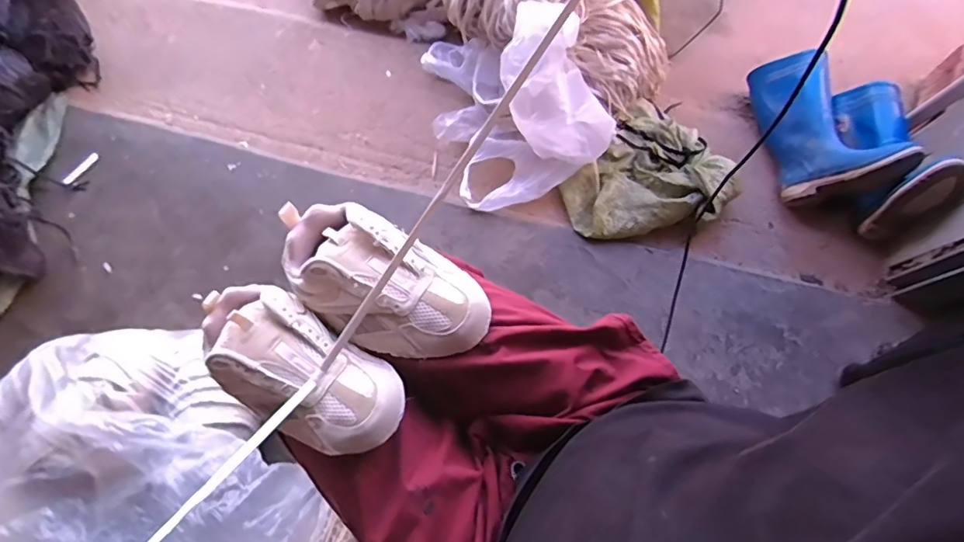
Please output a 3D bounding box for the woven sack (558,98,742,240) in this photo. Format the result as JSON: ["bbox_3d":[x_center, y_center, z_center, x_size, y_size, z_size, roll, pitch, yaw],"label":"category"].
[{"bbox_3d":[0.346,-0.190,1.039,0.283,0.093,0.341,42,81,13],"label":"woven sack"}]

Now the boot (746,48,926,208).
[{"bbox_3d":[0.650,-0.293,1.013,0.140,0.223,0.348,-10,74,1],"label":"boot"}]

